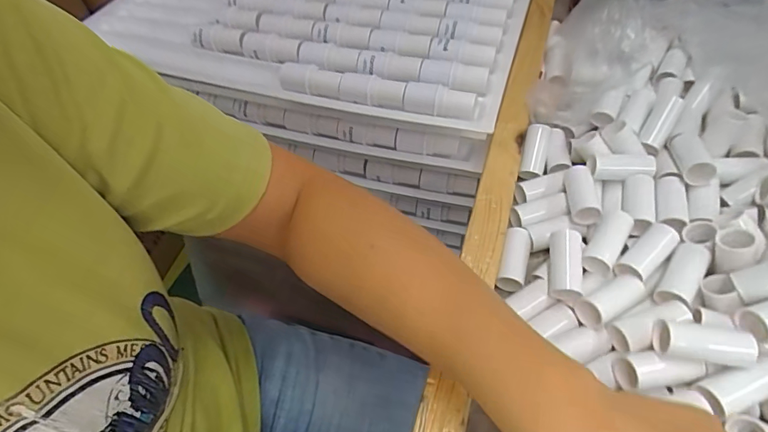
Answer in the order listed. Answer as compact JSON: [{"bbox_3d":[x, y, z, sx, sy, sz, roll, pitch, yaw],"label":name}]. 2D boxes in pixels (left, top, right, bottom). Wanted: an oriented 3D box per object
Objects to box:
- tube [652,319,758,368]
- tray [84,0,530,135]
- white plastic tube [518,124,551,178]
[{"bbox_3d":[0.186,0.073,0.247,0.049,0.018,0.018,9,55,11],"label":"tube"},{"bbox_3d":[-0.086,-0.237,0.466,0.461,0.034,0.287,14,57,15],"label":"tray"},{"bbox_3d":[0.133,-0.056,0.375,0.022,0.019,0.055,18,72,17],"label":"white plastic tube"}]

